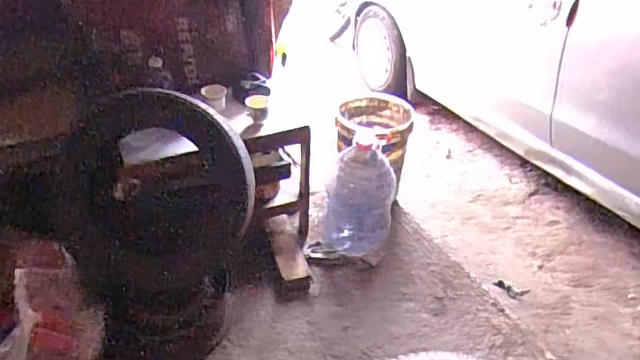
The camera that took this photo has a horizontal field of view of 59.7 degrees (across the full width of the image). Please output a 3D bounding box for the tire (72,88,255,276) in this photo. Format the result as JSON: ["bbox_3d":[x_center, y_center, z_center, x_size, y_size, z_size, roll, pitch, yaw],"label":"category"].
[{"bbox_3d":[-0.499,0.011,1.768,0.587,0.566,0.147,-7,15,13],"label":"tire"}]

